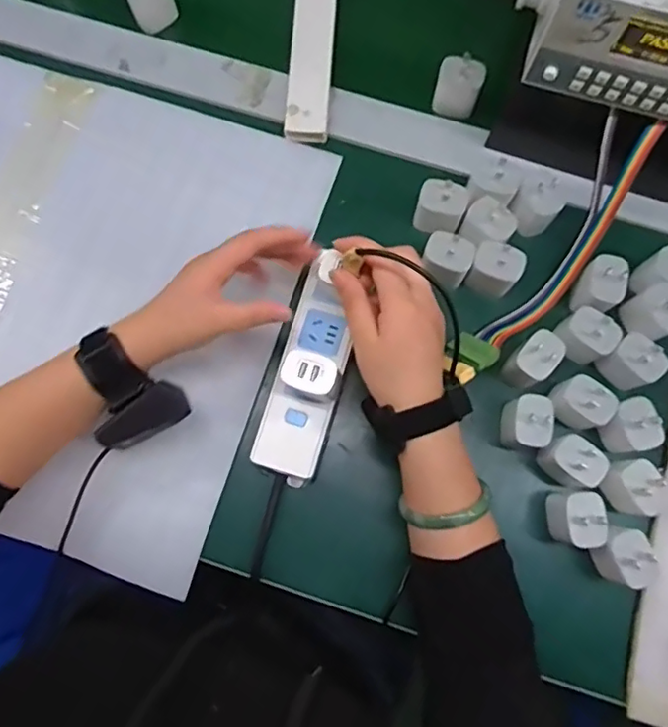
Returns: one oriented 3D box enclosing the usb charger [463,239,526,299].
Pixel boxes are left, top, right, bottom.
[{"bbox_3d":[0.139,-0.081,0.510,0.041,0.055,0.028,25,80,5],"label":"usb charger"}]

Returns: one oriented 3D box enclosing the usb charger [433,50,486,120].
[{"bbox_3d":[0.116,-0.258,0.558,0.040,0.060,0.026,9,79,2],"label":"usb charger"}]

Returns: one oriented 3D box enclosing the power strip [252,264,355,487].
[{"bbox_3d":[-0.021,0.012,0.498,0.053,0.025,0.170,15,80,3],"label":"power strip"}]

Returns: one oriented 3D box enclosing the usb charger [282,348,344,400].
[{"bbox_3d":[-0.016,0.011,0.465,0.044,0.050,0.029,12,79,3],"label":"usb charger"}]

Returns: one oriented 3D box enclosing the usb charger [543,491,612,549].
[{"bbox_3d":[0.191,0.122,0.468,0.031,0.054,0.041,8,79,2],"label":"usb charger"}]

